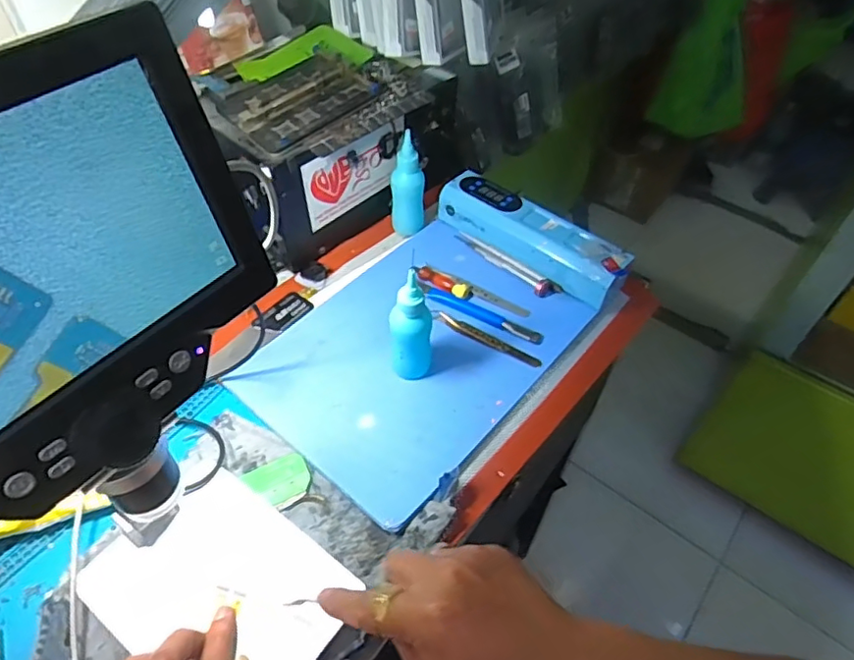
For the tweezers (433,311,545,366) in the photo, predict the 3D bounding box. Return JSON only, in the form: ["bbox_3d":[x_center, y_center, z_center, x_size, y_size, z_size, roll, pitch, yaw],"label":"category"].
[{"bbox_3d":[0.056,0.007,0.547,0.110,0.005,0.011,24,53,17],"label":"tweezers"}]

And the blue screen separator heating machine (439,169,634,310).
[{"bbox_3d":[0.105,-0.099,0.603,0.209,0.043,0.056,34,57,23],"label":"blue screen separator heating machine"}]

